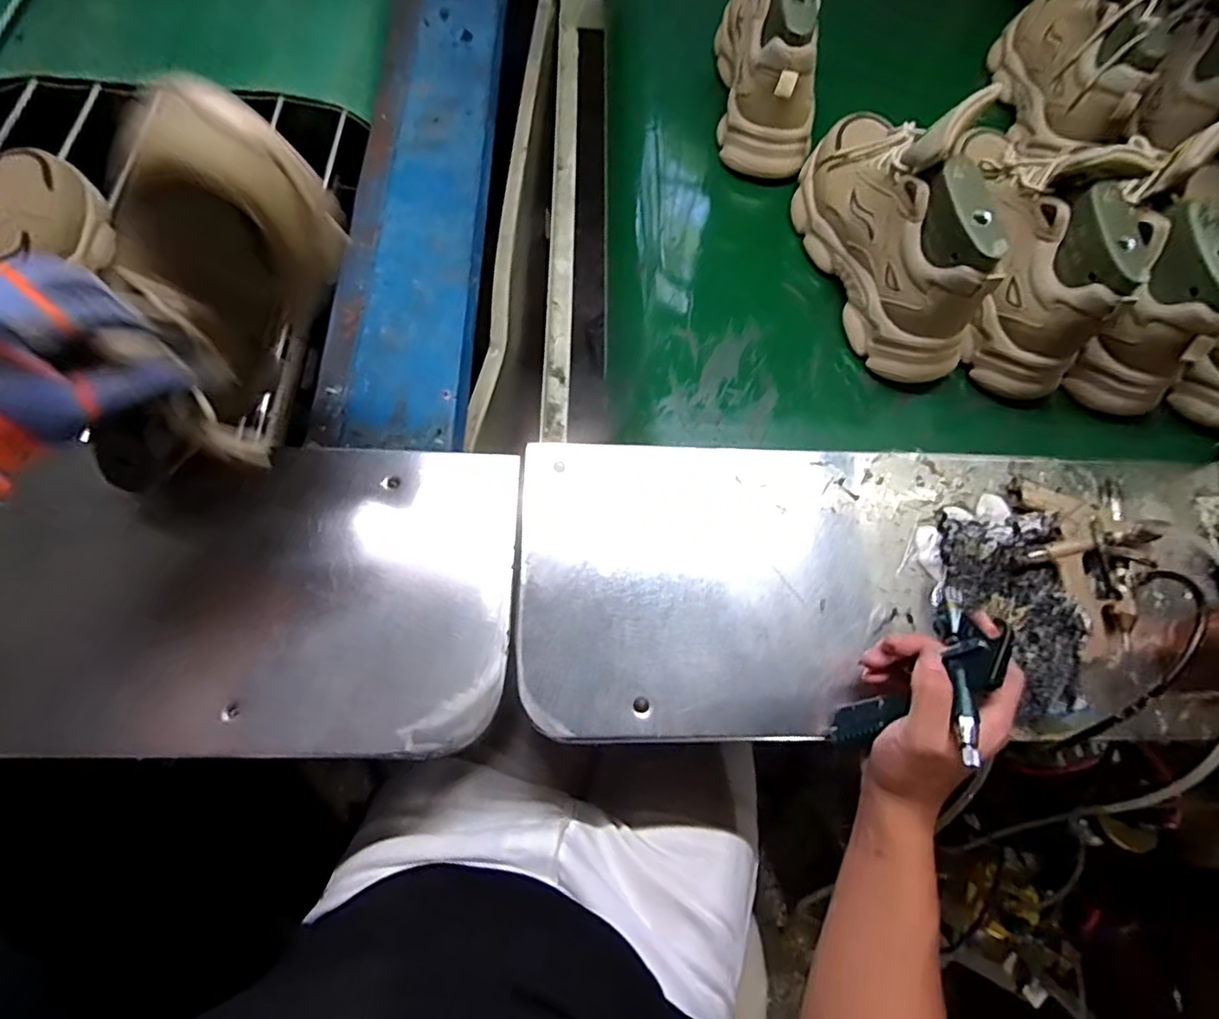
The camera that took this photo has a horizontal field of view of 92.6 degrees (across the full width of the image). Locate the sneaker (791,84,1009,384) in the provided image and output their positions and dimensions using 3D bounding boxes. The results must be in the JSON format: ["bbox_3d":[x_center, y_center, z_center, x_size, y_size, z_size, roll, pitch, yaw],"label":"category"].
[{"bbox_3d":[0.262,-0.272,0.536,0.091,0.150,0.273,-9,70,-5],"label":"sneaker"}]

